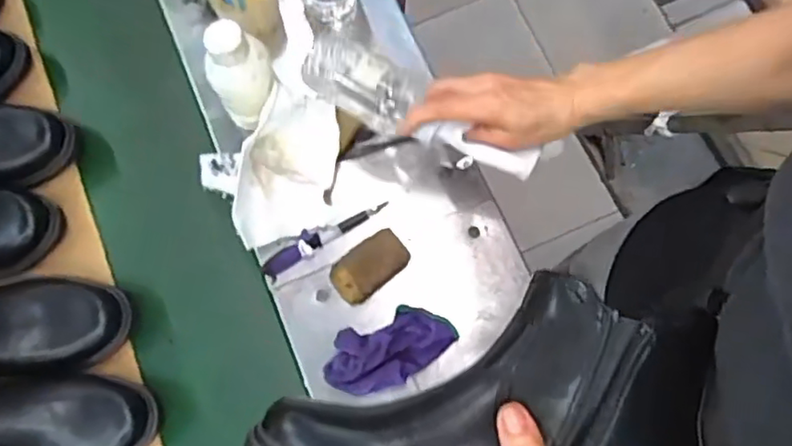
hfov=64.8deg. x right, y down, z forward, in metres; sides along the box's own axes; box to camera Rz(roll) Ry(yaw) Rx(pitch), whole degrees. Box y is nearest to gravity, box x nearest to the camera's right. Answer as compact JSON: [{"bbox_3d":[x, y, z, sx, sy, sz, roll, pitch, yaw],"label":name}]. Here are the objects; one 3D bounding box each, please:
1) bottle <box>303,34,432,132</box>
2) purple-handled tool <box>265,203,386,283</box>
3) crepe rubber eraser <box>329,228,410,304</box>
[{"bbox_3d":[-0.033,-0.125,0.546,0.103,0.045,0.056,21,78,6],"label":"bottle"},{"bbox_3d":[-0.069,0.012,0.593,0.131,0.024,0.019,-33,78,-6],"label":"purple-handled tool"},{"bbox_3d":[-0.024,0.040,0.579,0.073,0.010,0.043,-37,79,-7],"label":"crepe rubber eraser"}]

